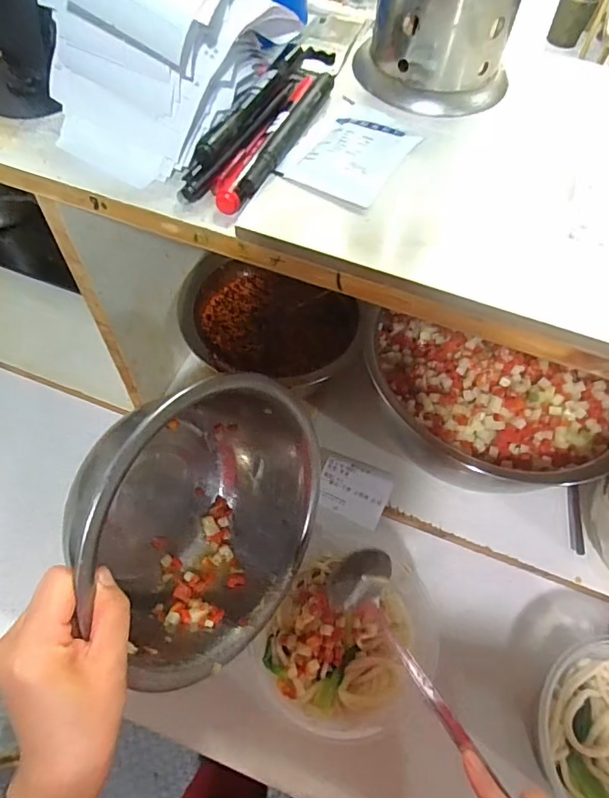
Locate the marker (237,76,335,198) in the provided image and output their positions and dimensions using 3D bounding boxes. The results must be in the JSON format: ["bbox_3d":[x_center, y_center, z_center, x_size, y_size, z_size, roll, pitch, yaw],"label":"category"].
[{"bbox_3d":[-0.008,-0.179,0.333,0.015,0.015,0.130,21,60,8],"label":"marker"}]

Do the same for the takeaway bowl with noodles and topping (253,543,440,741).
[{"bbox_3d":[0.046,0.224,0.473,0.148,0.066,0.164,28,61,12],"label":"takeaway bowl with noodles and topping"}]

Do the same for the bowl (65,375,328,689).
[{"bbox_3d":[-0.094,0.090,0.401,0.114,0.231,0.222,12,100,33],"label":"bowl"}]

